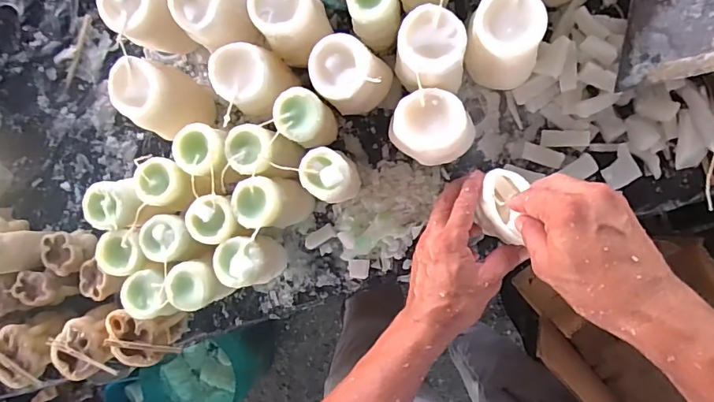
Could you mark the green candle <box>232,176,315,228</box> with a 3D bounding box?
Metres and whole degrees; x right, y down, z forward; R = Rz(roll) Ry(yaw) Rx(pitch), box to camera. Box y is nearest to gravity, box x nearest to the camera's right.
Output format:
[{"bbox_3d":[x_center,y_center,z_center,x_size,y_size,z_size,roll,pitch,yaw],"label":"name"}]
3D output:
[{"bbox_3d":[-0.090,0.001,0.500,0.062,0.096,0.056,6,94,8],"label":"green candle"}]

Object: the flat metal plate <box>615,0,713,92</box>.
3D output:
[{"bbox_3d":[0.314,-0.178,0.435,0.095,0.005,0.136,9,83,45],"label":"flat metal plate"}]

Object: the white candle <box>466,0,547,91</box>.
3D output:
[{"bbox_3d":[0.143,-0.156,0.445,0.070,0.068,0.084,4,94,8],"label":"white candle"}]

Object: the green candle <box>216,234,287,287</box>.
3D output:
[{"bbox_3d":[-0.113,0.062,0.507,0.049,0.109,0.055,-2,93,9],"label":"green candle"}]

